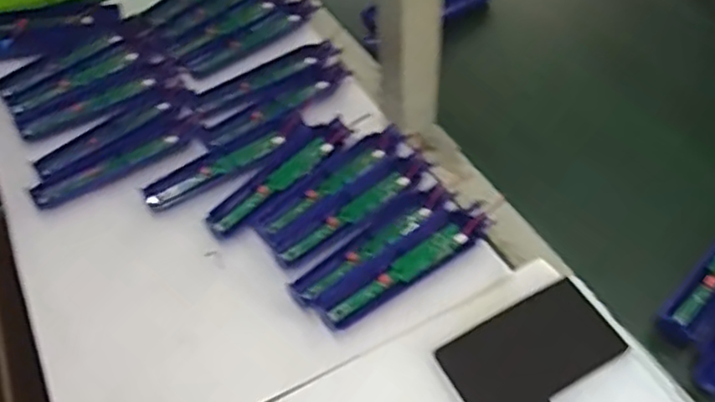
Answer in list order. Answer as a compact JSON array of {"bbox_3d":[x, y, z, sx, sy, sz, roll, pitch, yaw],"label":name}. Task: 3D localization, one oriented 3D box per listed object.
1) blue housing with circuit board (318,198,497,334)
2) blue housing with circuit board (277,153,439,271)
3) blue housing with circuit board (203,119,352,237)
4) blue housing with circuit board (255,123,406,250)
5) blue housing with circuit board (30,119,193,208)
[{"bbox_3d":[0.041,0.051,0.555,0.164,0.012,0.036,-30,54,-19],"label":"blue housing with circuit board"},{"bbox_3d":[-0.002,0.006,0.594,0.162,0.009,0.036,-37,56,-23],"label":"blue housing with circuit board"},{"bbox_3d":[-0.073,-0.025,0.623,0.042,0.010,0.162,33,60,28],"label":"blue housing with circuit board"},{"bbox_3d":[-0.022,-0.017,0.611,0.166,0.008,0.038,-38,57,-24],"label":"blue housing with circuit board"},{"bbox_3d":[-0.230,-0.038,0.633,0.156,0.006,0.040,-31,54,-19],"label":"blue housing with circuit board"}]

